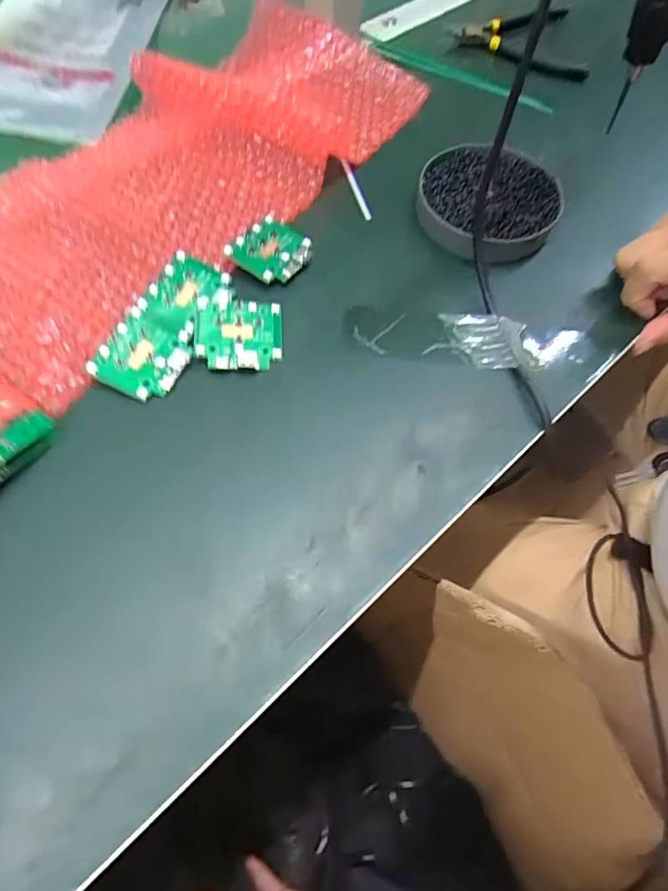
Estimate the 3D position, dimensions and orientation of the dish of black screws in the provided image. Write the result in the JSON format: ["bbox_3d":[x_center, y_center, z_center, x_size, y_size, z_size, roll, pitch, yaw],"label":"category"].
[{"bbox_3d":[0.124,-0.197,0.417,0.110,0.024,0.124,22,64,8],"label":"dish of black screws"}]

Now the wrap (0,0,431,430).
[{"bbox_3d":[-0.165,-0.193,0.392,0.225,0.044,0.594,36,67,15],"label":"wrap"}]

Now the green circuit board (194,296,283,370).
[{"bbox_3d":[-0.067,-0.080,0.357,0.059,0.014,0.057,-3,63,-4],"label":"green circuit board"}]

